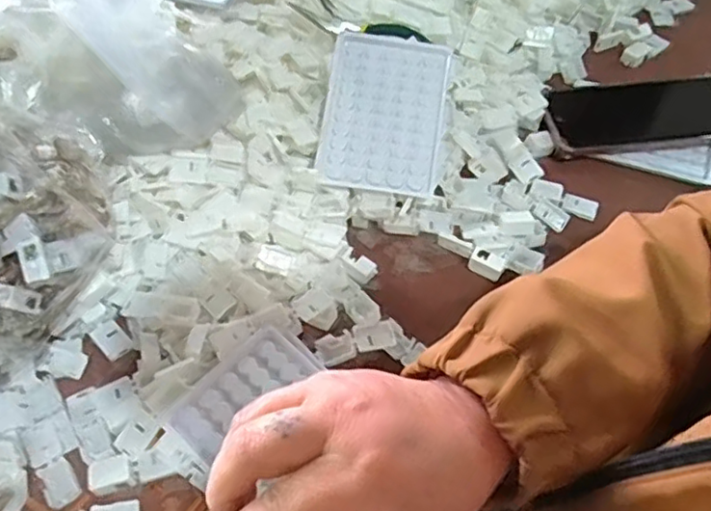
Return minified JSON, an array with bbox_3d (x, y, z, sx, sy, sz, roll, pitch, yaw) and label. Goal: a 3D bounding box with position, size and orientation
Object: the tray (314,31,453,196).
[{"bbox_3d":[0.024,-0.114,0.494,0.095,0.008,0.128,9,77,3],"label":"tray"}]

